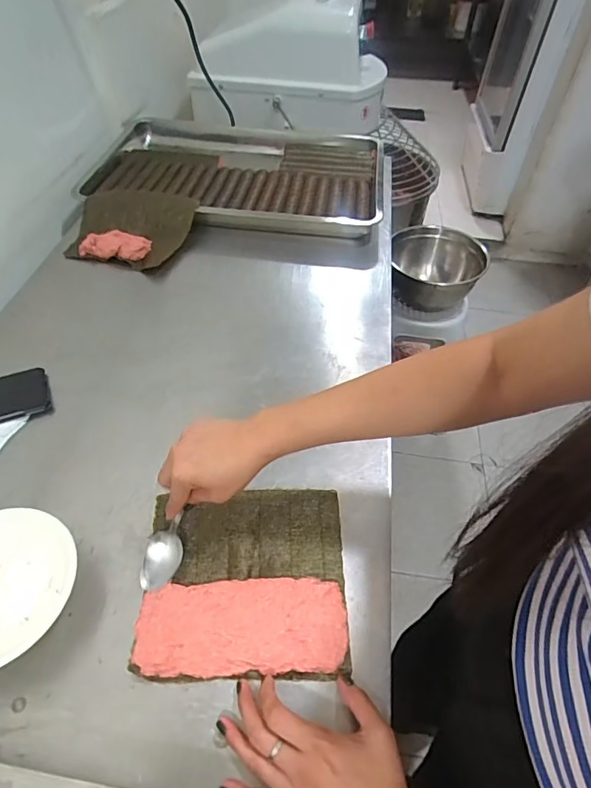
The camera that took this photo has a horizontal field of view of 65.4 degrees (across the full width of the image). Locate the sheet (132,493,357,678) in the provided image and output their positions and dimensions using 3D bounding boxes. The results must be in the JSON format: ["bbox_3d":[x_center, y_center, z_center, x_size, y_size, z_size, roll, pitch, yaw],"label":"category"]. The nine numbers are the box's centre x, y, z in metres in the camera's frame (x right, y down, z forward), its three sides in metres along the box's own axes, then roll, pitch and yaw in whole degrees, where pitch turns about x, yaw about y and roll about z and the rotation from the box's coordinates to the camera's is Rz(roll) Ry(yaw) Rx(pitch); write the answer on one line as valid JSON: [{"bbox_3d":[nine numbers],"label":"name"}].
[{"bbox_3d":[-0.050,0.181,0.463,0.195,0.012,0.180,0,51,-3],"label":"sheet"}]

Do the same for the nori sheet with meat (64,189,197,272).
[{"bbox_3d":[-0.298,-0.310,0.838,0.197,0.049,0.178,13,51,7],"label":"nori sheet with meat"}]

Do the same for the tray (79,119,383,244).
[{"bbox_3d":[-0.126,-0.489,1.002,0.616,0.047,0.436,4,50,1],"label":"tray"}]

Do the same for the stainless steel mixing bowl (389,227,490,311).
[{"bbox_3d":[0.391,-0.348,1.304,0.249,0.157,0.257,6,50,3],"label":"stainless steel mixing bowl"}]

